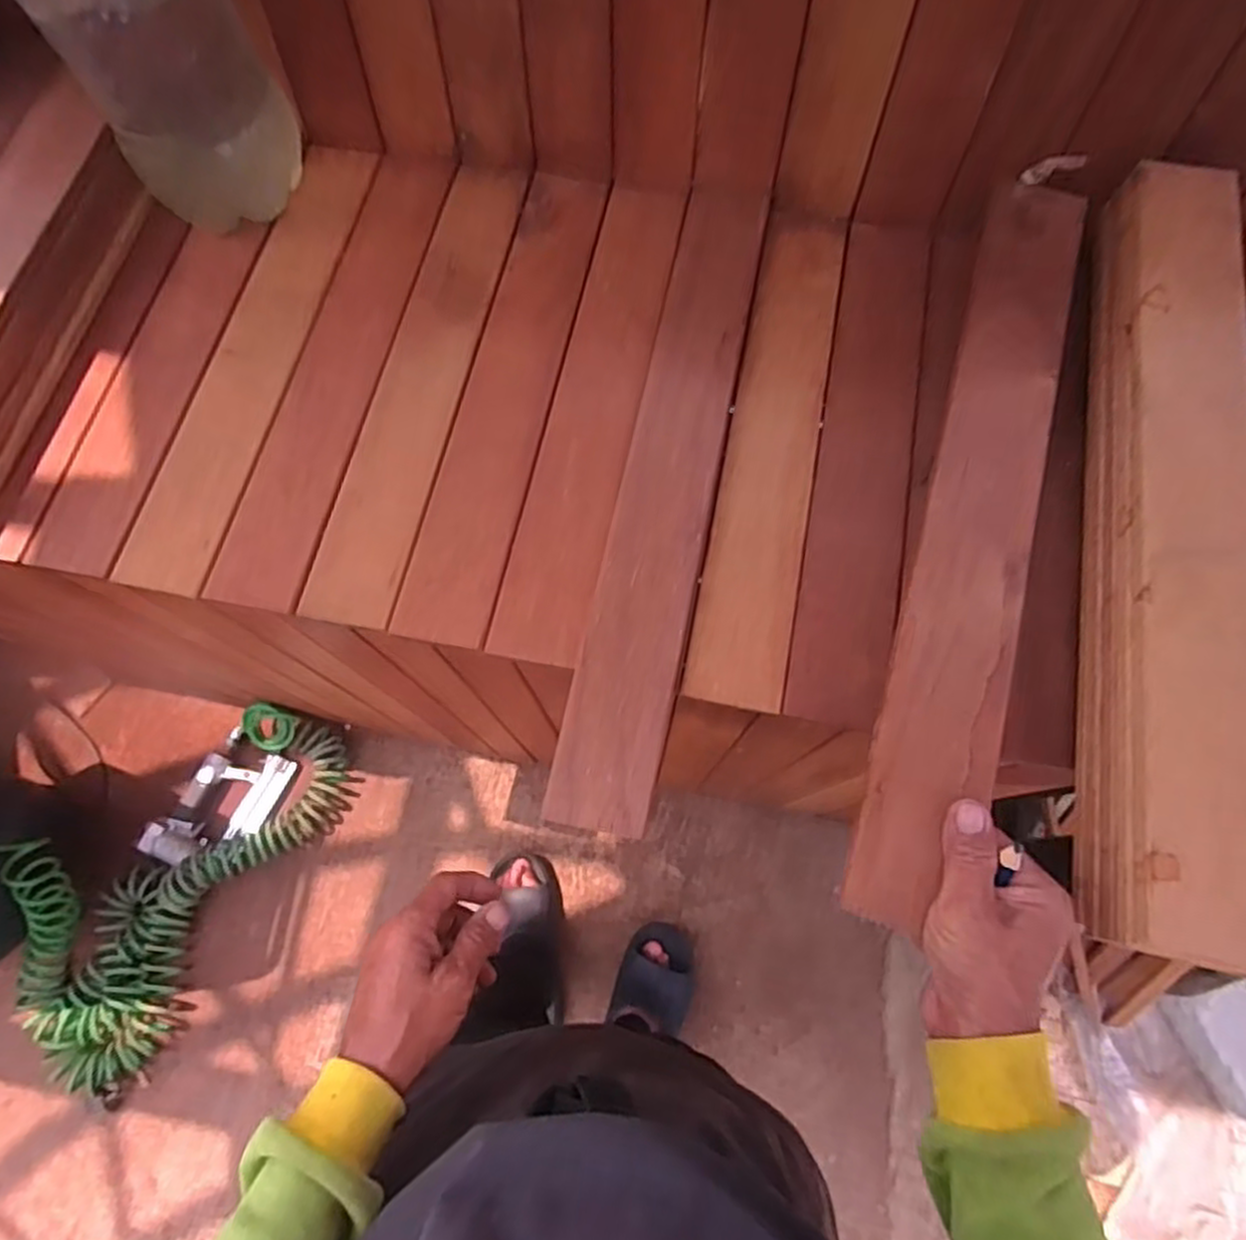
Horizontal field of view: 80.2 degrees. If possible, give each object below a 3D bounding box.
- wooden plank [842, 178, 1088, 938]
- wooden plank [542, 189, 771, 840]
[{"bbox_3d":[0.219,-0.074,0.446,0.067,0.010,0.500,18,71,7],"label":"wooden plank"},{"bbox_3d":[0.035,-0.107,0.525,0.066,0.018,0.499,11,73,5],"label":"wooden plank"}]

